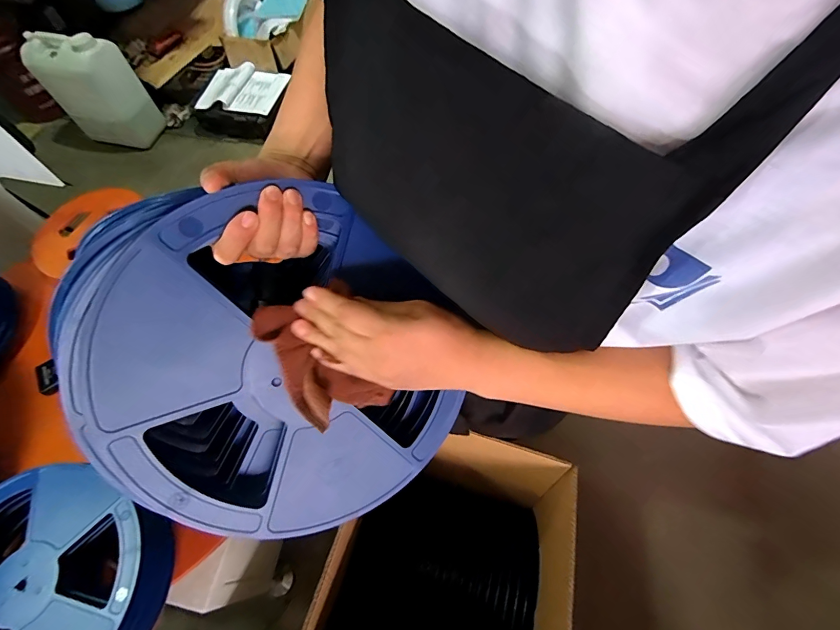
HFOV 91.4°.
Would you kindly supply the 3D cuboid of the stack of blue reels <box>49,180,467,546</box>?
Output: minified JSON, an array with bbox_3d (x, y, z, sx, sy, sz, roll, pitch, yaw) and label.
[{"bbox_3d":[-0.129,0.042,0.404,0.312,0.108,0.323,-19,107,-17],"label":"stack of blue reels"}]

